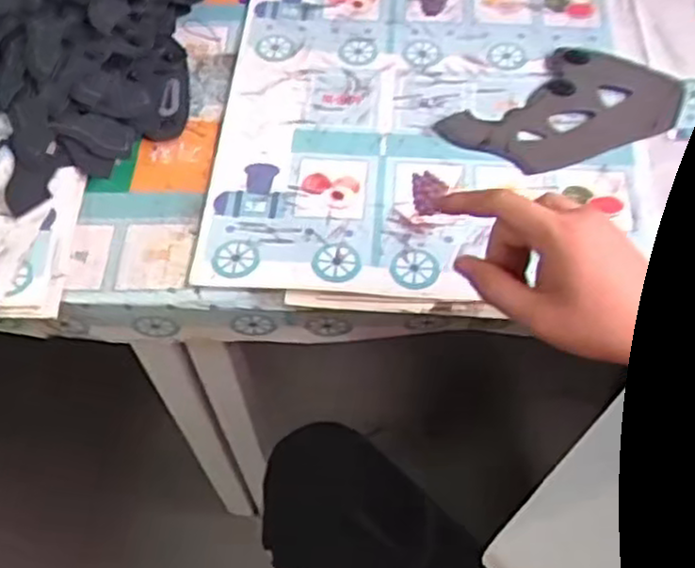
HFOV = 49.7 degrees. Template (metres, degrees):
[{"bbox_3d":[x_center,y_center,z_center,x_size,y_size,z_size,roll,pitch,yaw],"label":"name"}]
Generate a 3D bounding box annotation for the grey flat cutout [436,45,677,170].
[{"bbox_3d":[0.202,-0.157,0.696,0.210,0.007,0.122,-29,61,-16],"label":"grey flat cutout"}]

